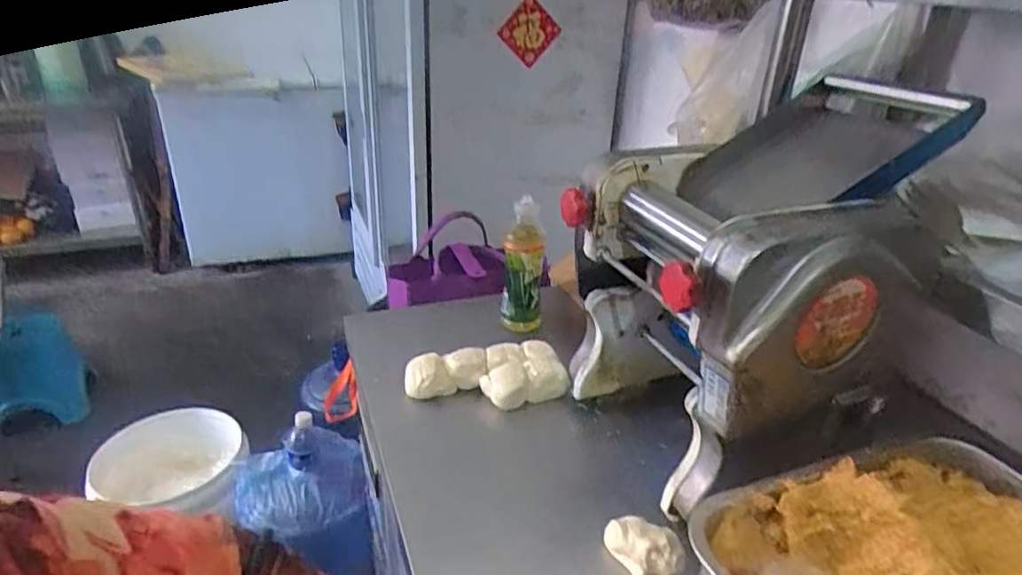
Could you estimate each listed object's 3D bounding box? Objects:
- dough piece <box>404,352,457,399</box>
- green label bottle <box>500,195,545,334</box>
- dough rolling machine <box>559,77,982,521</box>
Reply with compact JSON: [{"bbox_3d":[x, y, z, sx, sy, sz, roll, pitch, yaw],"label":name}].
[{"bbox_3d":[-0.120,0.130,0.885,0.067,0.041,0.053,-4,28,-14],"label":"dough piece"},{"bbox_3d":[0.021,-0.039,1.042,0.069,0.220,0.066,2,27,-2],"label":"green label bottle"},{"bbox_3d":[0.293,0.006,0.721,0.392,0.378,0.296,-7,29,-19],"label":"dough rolling machine"}]

